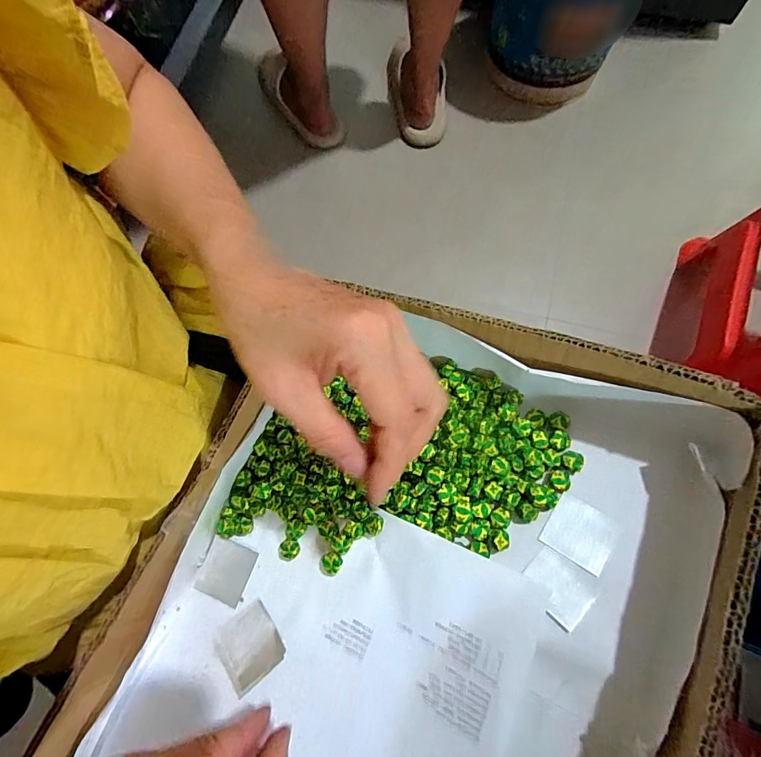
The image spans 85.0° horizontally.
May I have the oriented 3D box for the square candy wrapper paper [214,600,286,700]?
[{"bbox_3d":[-0.083,0.170,0.264,0.037,0.004,0.040,-41,60,-9],"label":"square candy wrapper paper"}]

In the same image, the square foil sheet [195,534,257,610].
[{"bbox_3d":[-0.106,0.131,0.283,0.034,0.004,0.037,20,75,7],"label":"square foil sheet"}]

